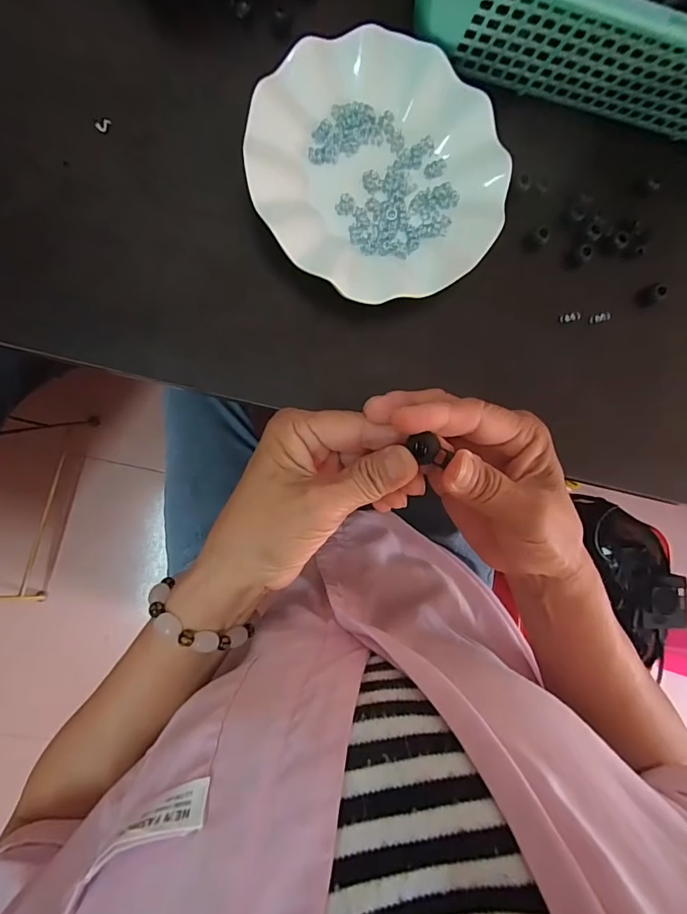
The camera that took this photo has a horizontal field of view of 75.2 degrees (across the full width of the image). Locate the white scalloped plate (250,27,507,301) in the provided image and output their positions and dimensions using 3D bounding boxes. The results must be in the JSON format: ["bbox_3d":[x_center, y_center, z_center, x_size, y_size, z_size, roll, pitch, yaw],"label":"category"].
[{"bbox_3d":[0.026,-0.202,0.319,0.177,0.018,0.178,0,88,-9],"label":"white scalloped plate"}]

